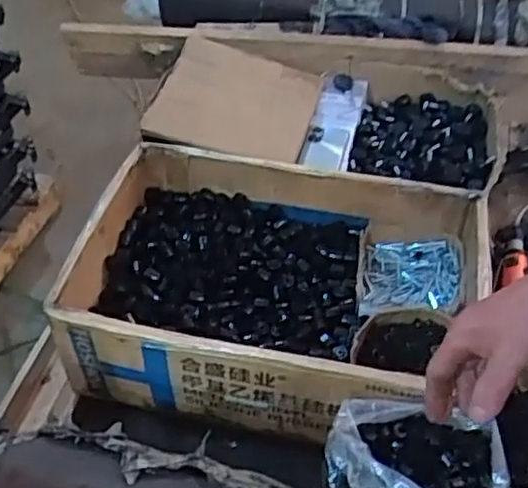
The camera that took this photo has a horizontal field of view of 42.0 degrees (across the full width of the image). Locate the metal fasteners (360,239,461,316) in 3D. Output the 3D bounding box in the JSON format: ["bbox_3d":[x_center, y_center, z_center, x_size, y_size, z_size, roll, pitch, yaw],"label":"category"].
[{"bbox_3d":[0.211,0.052,0.997,0.132,0.052,0.127,8,47,7],"label":"metal fasteners"}]

